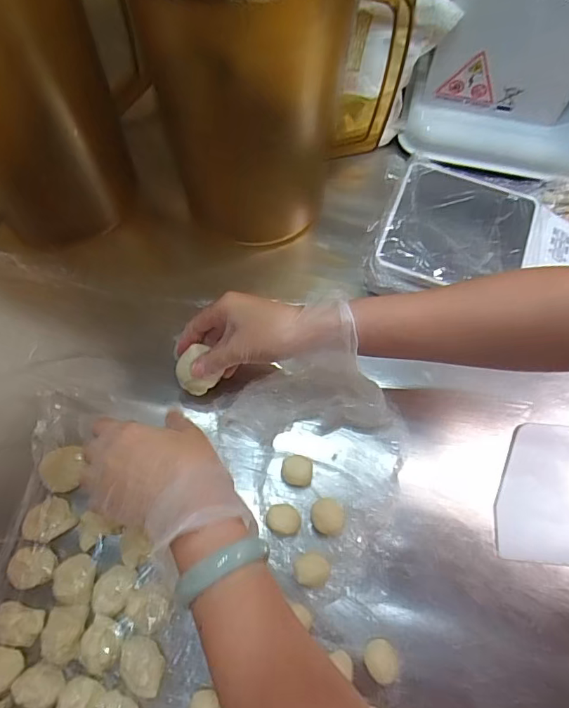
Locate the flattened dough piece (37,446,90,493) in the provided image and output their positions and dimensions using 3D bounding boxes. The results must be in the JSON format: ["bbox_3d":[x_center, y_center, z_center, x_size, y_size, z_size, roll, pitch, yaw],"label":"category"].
[{"bbox_3d":[-0.199,0.104,0.443,0.035,0.027,0.041,12,67,4],"label":"flattened dough piece"}]

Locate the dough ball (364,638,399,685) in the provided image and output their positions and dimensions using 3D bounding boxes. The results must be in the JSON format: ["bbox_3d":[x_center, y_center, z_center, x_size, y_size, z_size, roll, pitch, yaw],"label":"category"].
[{"bbox_3d":[0.077,0.246,0.392,0.027,0.016,0.028,0,67,-1],"label":"dough ball"}]

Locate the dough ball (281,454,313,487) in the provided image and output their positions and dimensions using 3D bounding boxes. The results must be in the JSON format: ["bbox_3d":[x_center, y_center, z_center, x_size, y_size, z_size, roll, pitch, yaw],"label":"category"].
[{"bbox_3d":[0.012,0.107,0.450,0.028,0.017,0.025,10,67,3],"label":"dough ball"}]

